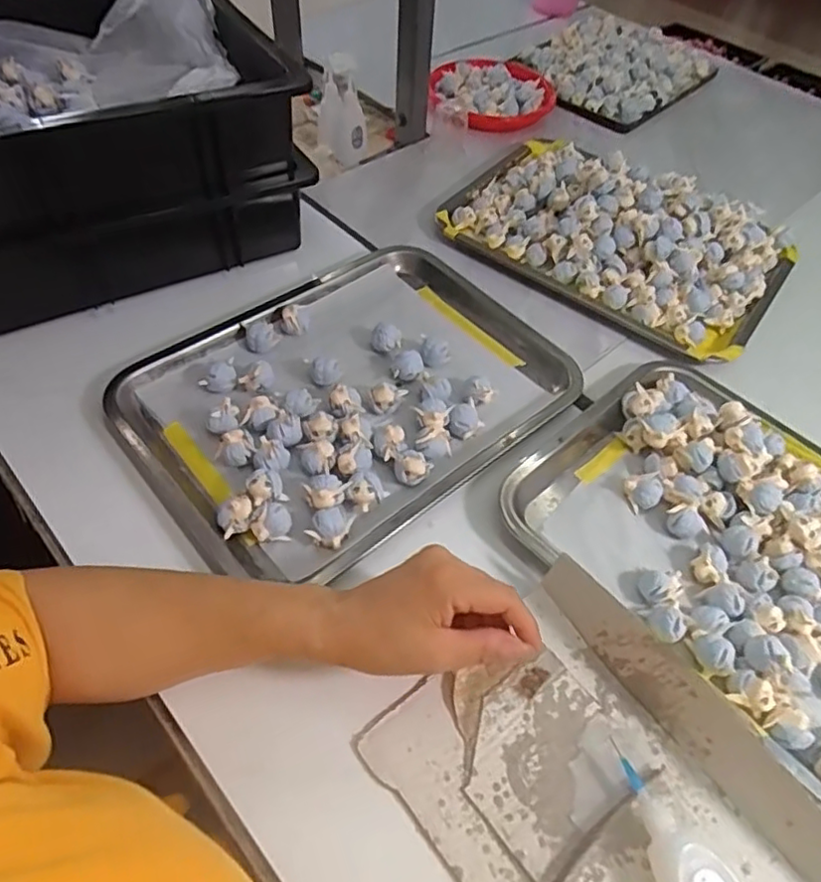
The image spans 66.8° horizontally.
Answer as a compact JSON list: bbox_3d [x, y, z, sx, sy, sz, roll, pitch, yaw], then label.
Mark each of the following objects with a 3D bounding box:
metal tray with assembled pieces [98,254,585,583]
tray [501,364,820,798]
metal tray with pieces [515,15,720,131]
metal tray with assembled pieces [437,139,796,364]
[{"bbox_3d":[-0.046,-0.049,0.540,0.359,0.030,0.259,-34,61,-26],"label":"metal tray with assembled pieces"},{"bbox_3d":[0.267,0.083,0.457,0.256,0.036,0.348,-35,62,-27],"label":"tray"},{"bbox_3d":[0.317,-0.591,0.970,0.238,0.040,0.336,36,58,22],"label":"metal tray with pieces"},{"bbox_3d":[0.236,-0.249,0.692,0.352,0.069,0.243,32,57,19],"label":"metal tray with assembled pieces"}]

